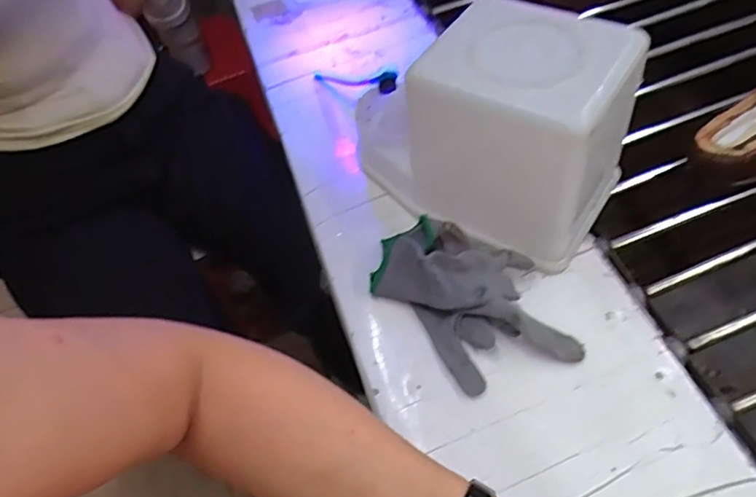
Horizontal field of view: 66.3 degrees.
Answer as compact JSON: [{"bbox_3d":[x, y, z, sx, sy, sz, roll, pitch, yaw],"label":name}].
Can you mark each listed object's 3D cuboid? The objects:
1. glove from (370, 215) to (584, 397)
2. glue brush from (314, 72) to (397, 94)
[{"bbox_3d":[0.075,0.035,0.483,0.111,0.043,0.187,-35,56,-17],"label":"glove"},{"bbox_3d":[-0.029,-0.194,0.664,0.018,0.021,0.182,-28,29,-18],"label":"glue brush"}]

